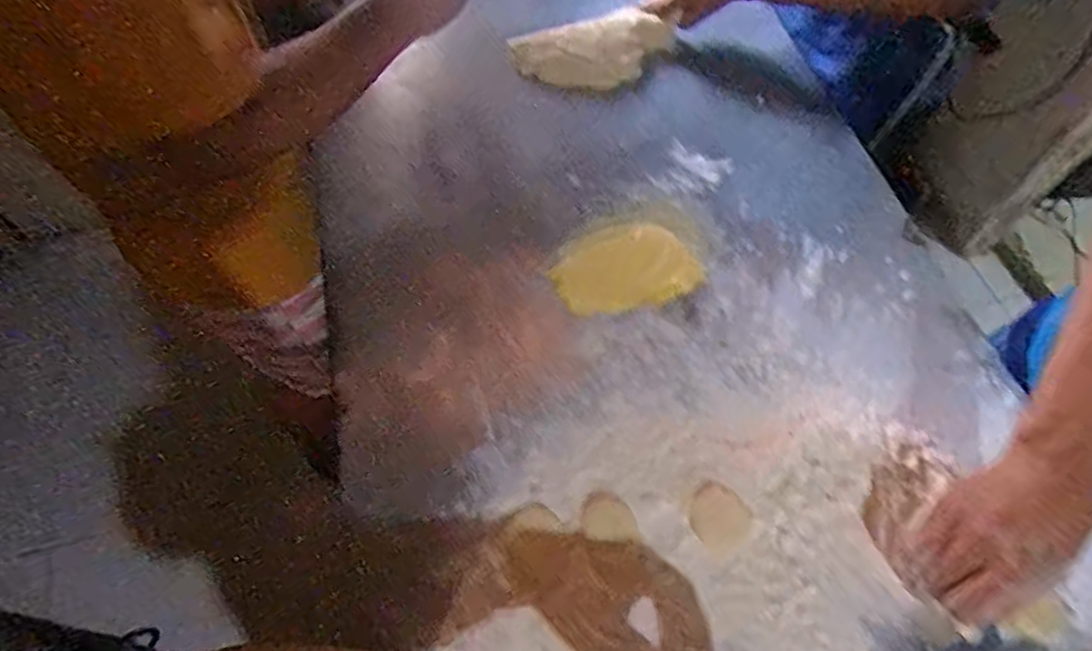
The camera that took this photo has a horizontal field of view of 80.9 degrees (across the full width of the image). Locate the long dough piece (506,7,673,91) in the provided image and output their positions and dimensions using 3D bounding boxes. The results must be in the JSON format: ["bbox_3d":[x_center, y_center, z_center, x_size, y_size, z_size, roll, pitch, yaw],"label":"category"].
[{"bbox_3d":[0.065,-0.347,0.808,0.205,0.046,0.100,-23,62,-15],"label":"long dough piece"}]

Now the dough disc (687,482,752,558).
[{"bbox_3d":[0.145,0.160,0.535,0.047,0.007,0.052,-32,65,-20],"label":"dough disc"}]

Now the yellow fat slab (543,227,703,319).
[{"bbox_3d":[0.081,-0.058,0.659,0.144,0.010,0.094,-19,61,-14],"label":"yellow fat slab"}]

